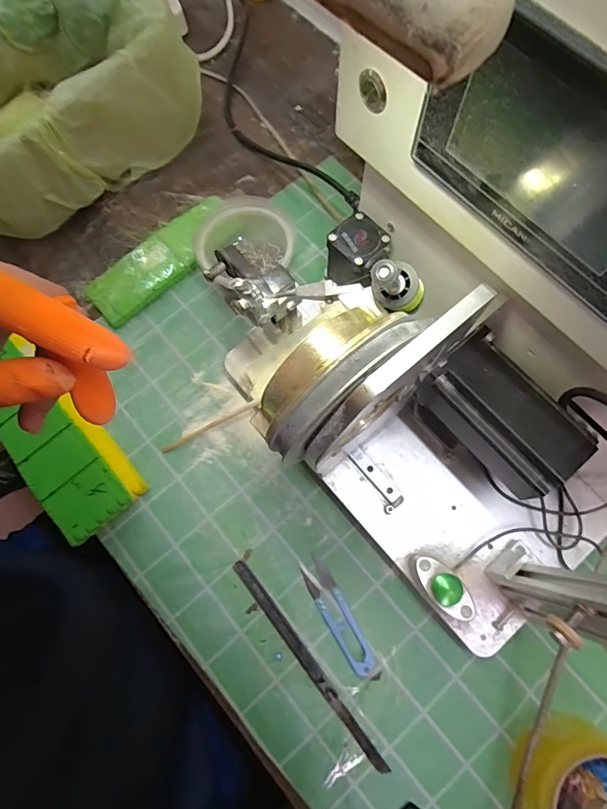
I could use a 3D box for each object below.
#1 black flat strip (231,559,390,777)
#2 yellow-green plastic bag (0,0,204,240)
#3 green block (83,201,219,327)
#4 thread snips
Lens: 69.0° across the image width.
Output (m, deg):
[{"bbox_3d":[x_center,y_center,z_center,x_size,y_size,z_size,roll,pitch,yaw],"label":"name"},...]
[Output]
[{"bbox_3d":[0.002,0.219,0.377,0.013,0.007,0.197,-41,75,1],"label":"black flat strip"},{"bbox_3d":[-0.300,-0.339,0.509,0.220,0.119,0.329,38,78,11],"label":"yellow-green plastic bag"},{"bbox_3d":[-0.157,-0.164,0.501,0.061,0.020,0.182,42,79,12],"label":"green block"},{"bbox_3d":[0.030,0.184,0.384,0.023,0.009,0.103,-29,75,-7],"label":"thread snips"}]

